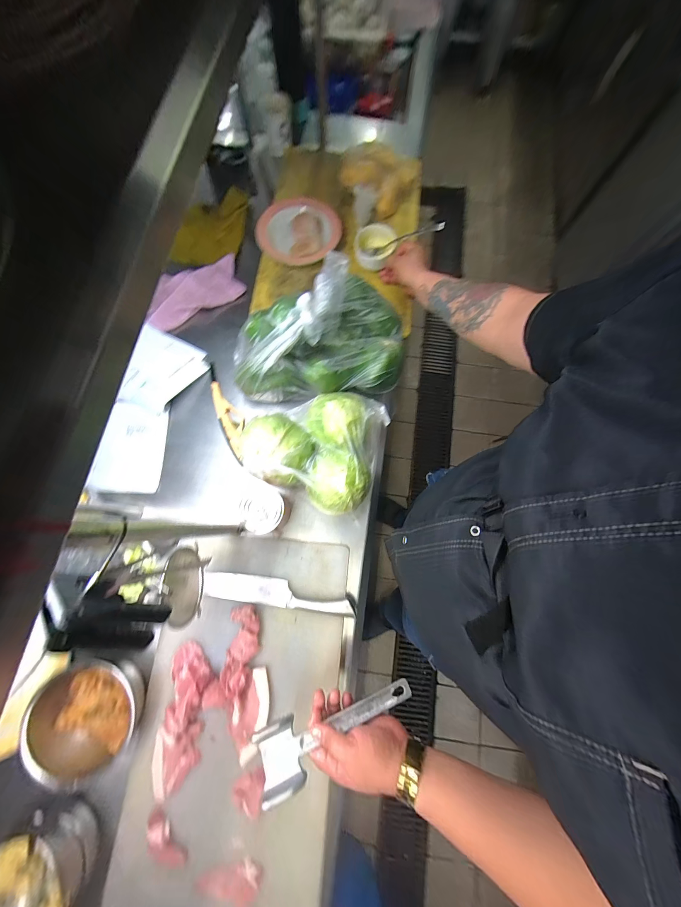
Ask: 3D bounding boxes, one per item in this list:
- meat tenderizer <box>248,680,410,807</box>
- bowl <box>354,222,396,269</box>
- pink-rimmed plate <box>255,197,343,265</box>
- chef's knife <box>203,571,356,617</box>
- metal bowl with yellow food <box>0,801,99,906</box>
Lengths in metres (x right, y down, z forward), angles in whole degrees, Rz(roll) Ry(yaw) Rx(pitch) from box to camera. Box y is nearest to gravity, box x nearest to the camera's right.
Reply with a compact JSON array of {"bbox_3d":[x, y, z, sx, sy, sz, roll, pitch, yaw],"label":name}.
[{"bbox_3d":[-0.002,0.393,0.419,0.229,0.053,0.069,-17,77,-12],"label":"meat tenderizer"},{"bbox_3d":[0.084,-0.529,0.738,0.099,0.043,0.113,29,78,6],"label":"bowl"},{"bbox_3d":[-0.107,-0.573,0.735,0.210,0.034,0.190,-11,77,-3],"label":"pink-rimmed plate"},{"bbox_3d":[-0.121,0.272,0.566,0.298,0.013,0.049,7,77,1],"label":"chef's knife"},{"bbox_3d":[-0.467,0.650,0.441,0.133,0.073,0.146,0,77,-1],"label":"metal bowl with yellow food"}]

